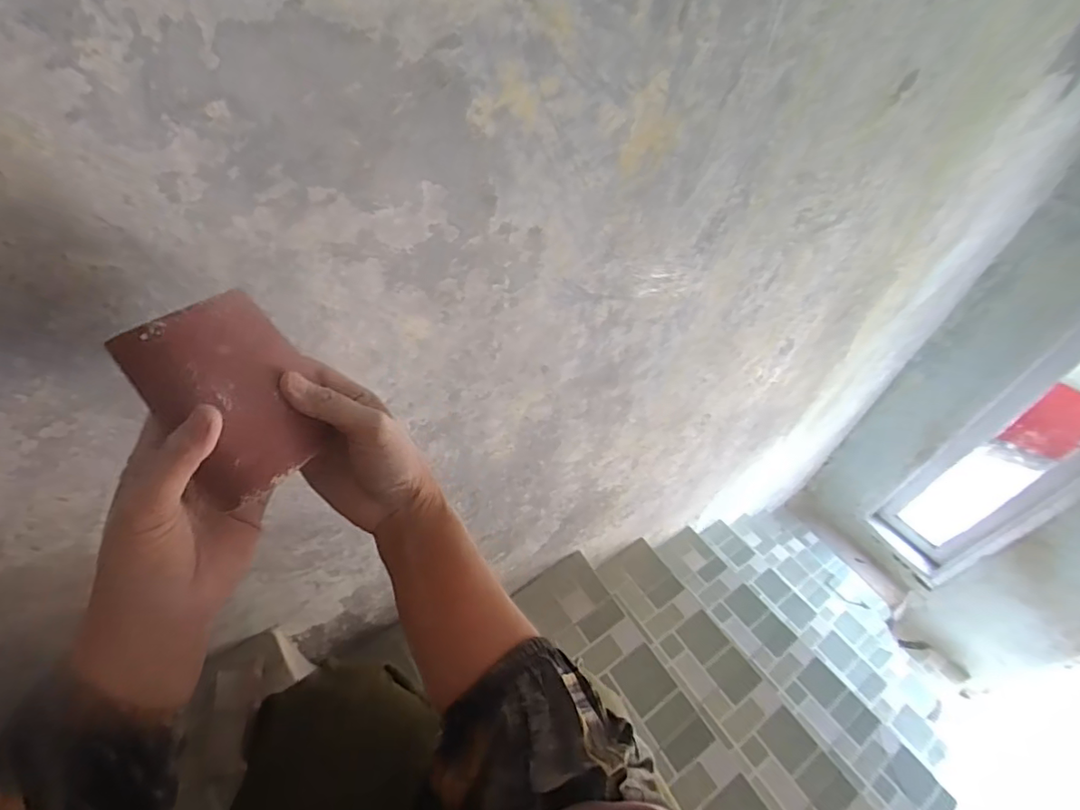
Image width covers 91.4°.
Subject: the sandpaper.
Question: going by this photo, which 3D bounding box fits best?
[{"bbox_3d":[-0.160,-0.006,0.284,0.019,0.096,0.078,-4,29,37],"label":"sandpaper"}]

